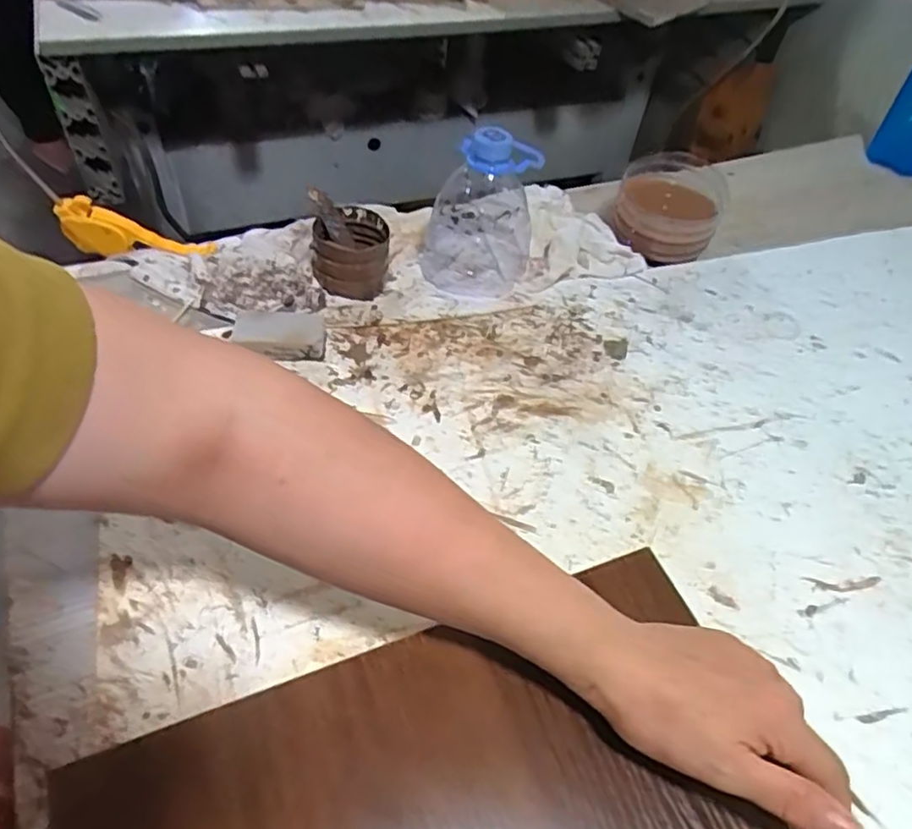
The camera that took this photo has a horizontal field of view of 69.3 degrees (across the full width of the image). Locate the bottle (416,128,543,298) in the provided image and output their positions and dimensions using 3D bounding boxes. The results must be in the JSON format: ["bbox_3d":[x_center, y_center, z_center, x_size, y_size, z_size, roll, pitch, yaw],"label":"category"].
[{"bbox_3d":[0.020,-0.176,0.568,0.094,0.113,0.088,8,53,0],"label":"bottle"}]

